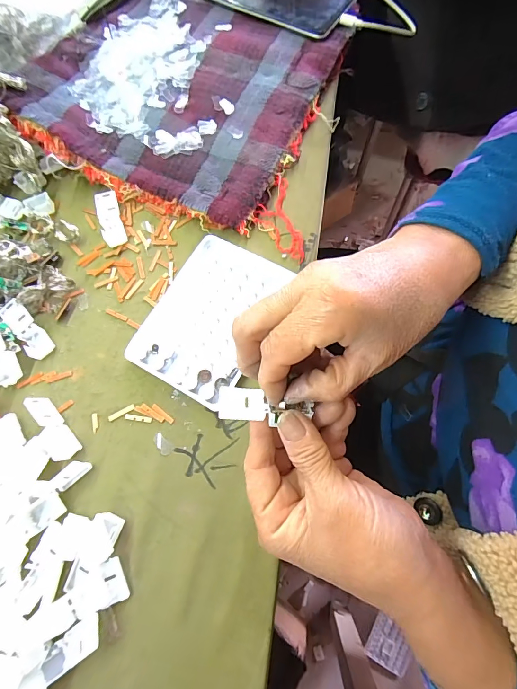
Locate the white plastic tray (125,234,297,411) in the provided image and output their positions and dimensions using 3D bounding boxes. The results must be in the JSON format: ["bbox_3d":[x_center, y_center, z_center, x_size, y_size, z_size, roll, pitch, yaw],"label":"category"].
[{"bbox_3d":[-0.042,-0.025,0.306,0.092,0.019,0.131,27,74,9],"label":"white plastic tray"}]

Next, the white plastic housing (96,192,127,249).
[{"bbox_3d":[-0.139,-0.118,0.344,0.021,0.008,0.056,-18,70,-1],"label":"white plastic housing"}]

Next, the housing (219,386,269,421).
[{"bbox_3d":[-0.009,0.034,0.218,0.029,0.009,0.021,2,72,1],"label":"housing"}]

